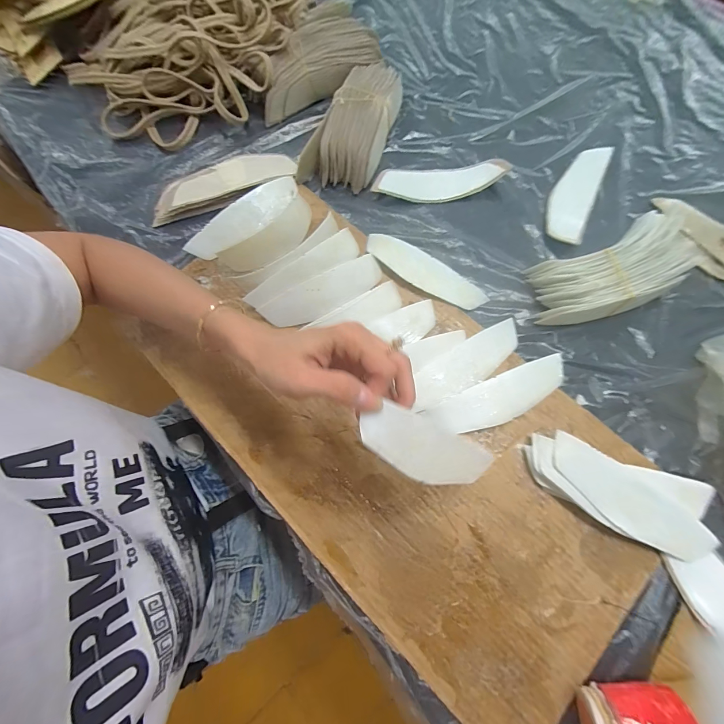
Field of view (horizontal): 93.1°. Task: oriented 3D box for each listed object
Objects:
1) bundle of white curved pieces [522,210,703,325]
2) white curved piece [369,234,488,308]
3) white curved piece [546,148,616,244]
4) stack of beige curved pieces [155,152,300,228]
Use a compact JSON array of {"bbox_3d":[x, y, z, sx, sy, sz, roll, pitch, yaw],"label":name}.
[{"bbox_3d":[0.272,-0.101,0.379,0.177,0.048,0.089,-22,73,-6],"label":"bundle of white curved pieces"},{"bbox_3d":[0.074,-0.111,0.414,0.158,0.009,0.047,35,76,11],"label":"white curved piece"},{"bbox_3d":[0.270,-0.213,0.435,0.051,0.016,0.157,23,74,8],"label":"white curved piece"},{"bbox_3d":[-0.187,-0.239,0.457,0.193,0.023,0.069,-19,73,-5],"label":"stack of beige curved pieces"}]

